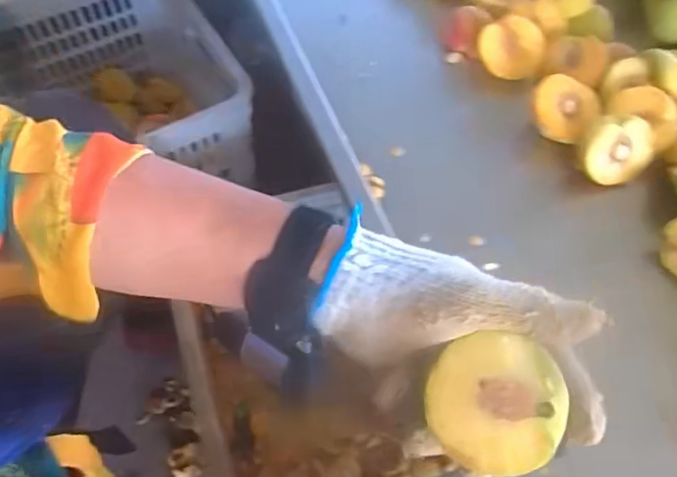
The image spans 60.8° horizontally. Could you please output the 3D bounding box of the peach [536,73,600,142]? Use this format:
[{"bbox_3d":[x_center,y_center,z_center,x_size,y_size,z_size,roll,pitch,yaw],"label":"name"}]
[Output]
[{"bbox_3d":[0.208,-0.121,0.537,0.061,0.022,0.058,0,95,-5],"label":"peach"}]

